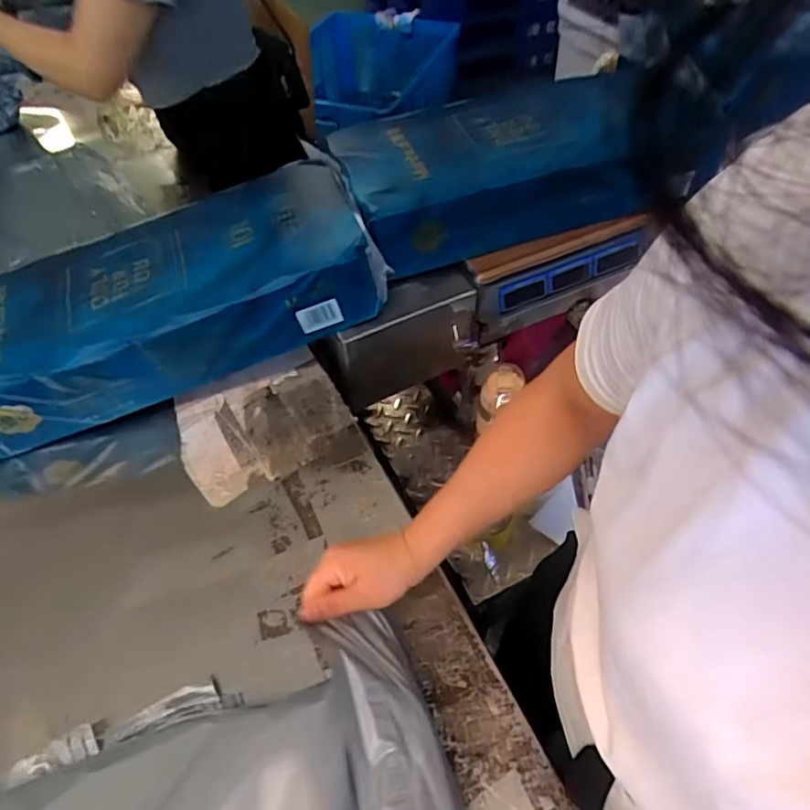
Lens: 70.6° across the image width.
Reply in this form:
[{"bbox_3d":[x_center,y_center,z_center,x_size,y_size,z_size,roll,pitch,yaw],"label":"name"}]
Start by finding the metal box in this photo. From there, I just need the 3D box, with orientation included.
[{"bbox_3d":[0.002,-0.095,0.851,0.206,0.180,0.064,-21,55,-15],"label":"metal box"}]

